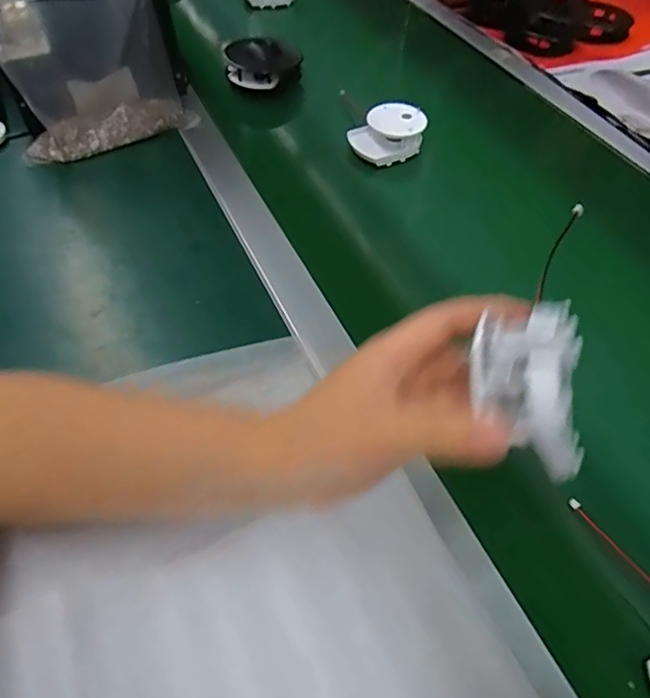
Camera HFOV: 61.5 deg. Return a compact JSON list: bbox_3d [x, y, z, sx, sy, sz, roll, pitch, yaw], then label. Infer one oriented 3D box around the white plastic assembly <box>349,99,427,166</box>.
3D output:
[{"bbox_3d":[0.068,-0.238,0.601,0.083,0.035,0.062,-23,57,-20],"label":"white plastic assembly"}]

